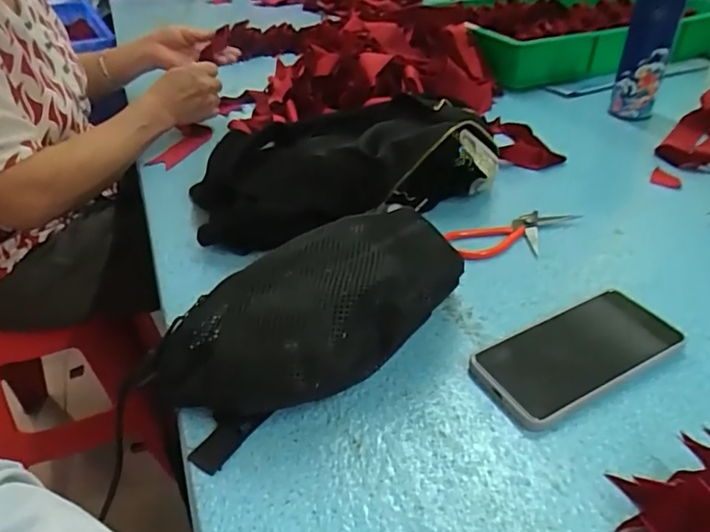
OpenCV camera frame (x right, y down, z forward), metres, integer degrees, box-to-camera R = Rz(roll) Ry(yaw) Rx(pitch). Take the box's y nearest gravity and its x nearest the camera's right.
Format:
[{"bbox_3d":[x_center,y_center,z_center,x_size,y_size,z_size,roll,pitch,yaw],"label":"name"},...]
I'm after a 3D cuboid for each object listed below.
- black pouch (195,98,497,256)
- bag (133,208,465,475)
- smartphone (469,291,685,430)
[{"bbox_3d":[-0.012,-0.119,0.616,0.345,0.096,0.184,-16,39,-17],"label":"black pouch"},{"bbox_3d":[-0.013,0.034,0.418,0.280,0.092,0.120,-27,43,-28],"label":"bag"},{"bbox_3d":[0.175,0.069,0.426,0.158,0.016,0.075,-19,40,-20],"label":"smartphone"}]

